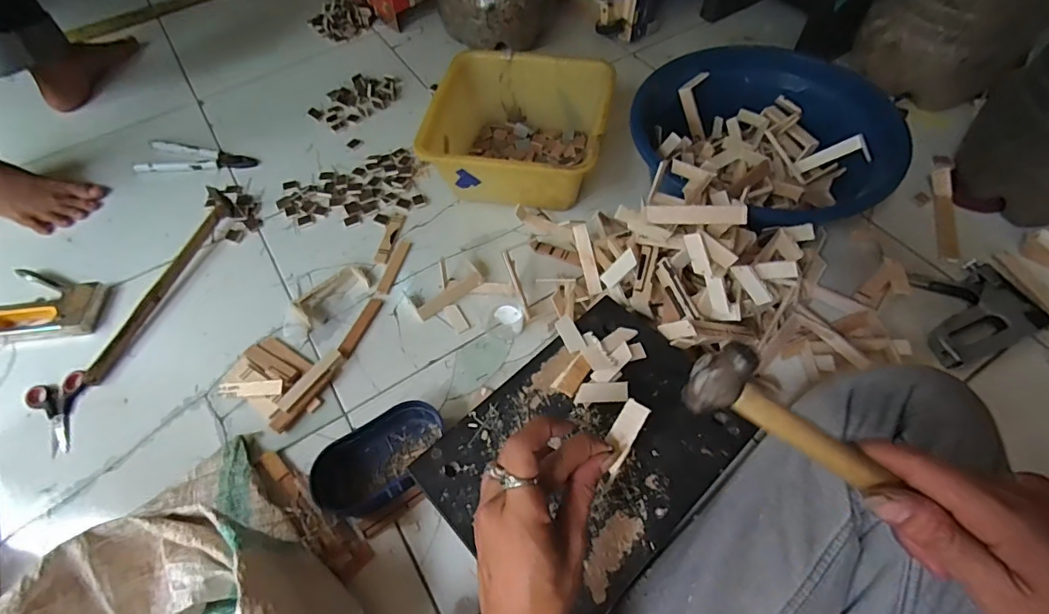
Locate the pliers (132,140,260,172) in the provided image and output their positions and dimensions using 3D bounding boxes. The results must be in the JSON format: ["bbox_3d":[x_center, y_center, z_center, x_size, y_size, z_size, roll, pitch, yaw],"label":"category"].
[{"bbox_3d":[-0.590,-0.263,0.914,0.213,0.015,0.075,7,58,7],"label":"pliers"}]

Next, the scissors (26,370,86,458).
[{"bbox_3d":[-0.626,0.143,0.675,0.068,0.012,0.114,-24,60,-12],"label":"scissors"}]

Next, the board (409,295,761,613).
[{"bbox_3d":[0.066,0.126,0.480,0.287,0.023,0.202,-39,64,-20],"label":"board"}]

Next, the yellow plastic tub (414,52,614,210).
[{"bbox_3d":[-0.006,-0.271,0.801,0.260,0.124,0.243,8,58,8],"label":"yellow plastic tub"}]

